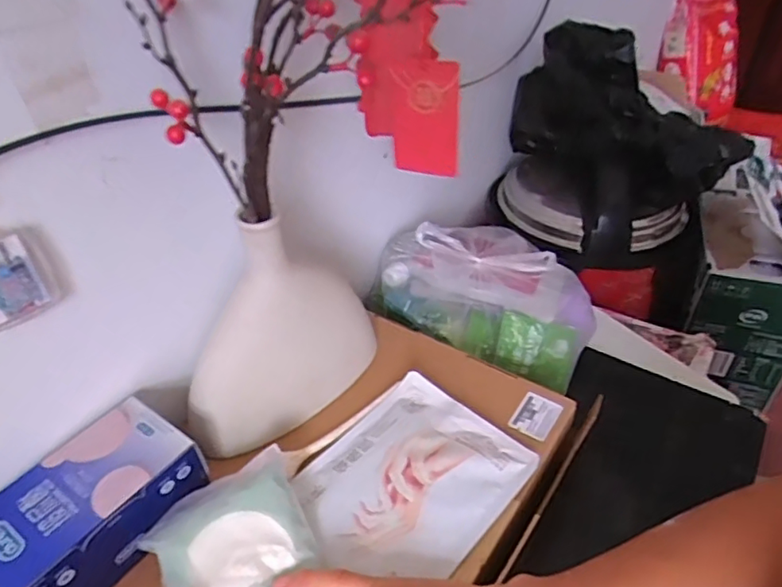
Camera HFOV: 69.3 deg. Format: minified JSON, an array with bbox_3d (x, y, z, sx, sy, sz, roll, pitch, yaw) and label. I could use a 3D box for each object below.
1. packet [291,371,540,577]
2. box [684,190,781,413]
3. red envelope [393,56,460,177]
[{"bbox_3d":[0.013,0.133,0.412,0.126,0.012,0.148,28,48,33],"label":"packet"},{"bbox_3d":[0.488,-0.002,0.801,0.127,0.206,0.191,11,41,18],"label":"box"},{"bbox_3d":[0.021,-0.102,0.332,0.043,0.069,0.007,16,42,18],"label":"red envelope"}]

